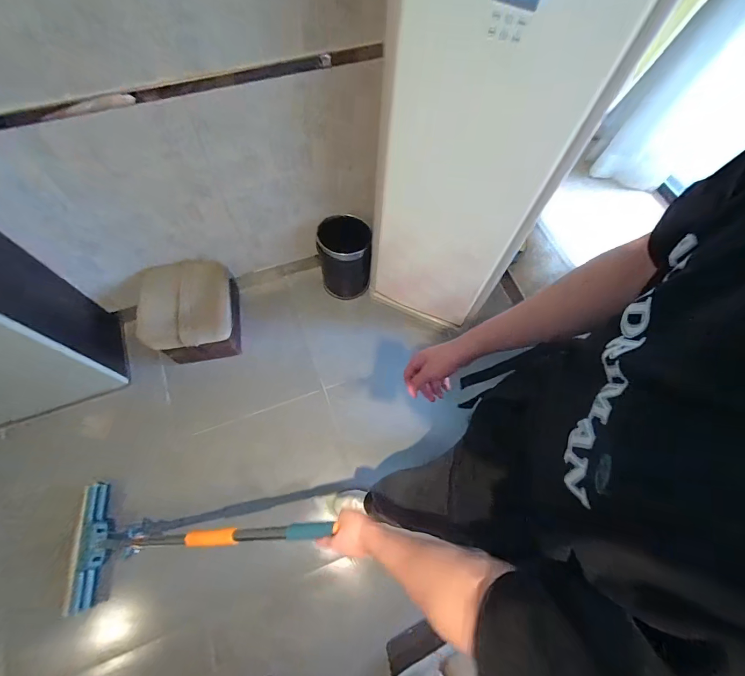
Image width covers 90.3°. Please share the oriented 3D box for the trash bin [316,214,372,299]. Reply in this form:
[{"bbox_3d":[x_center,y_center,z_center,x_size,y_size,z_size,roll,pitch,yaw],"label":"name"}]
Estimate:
[{"bbox_3d":[-0.114,-0.329,1.571,0.206,0.375,0.230,2,67,-2],"label":"trash bin"}]

